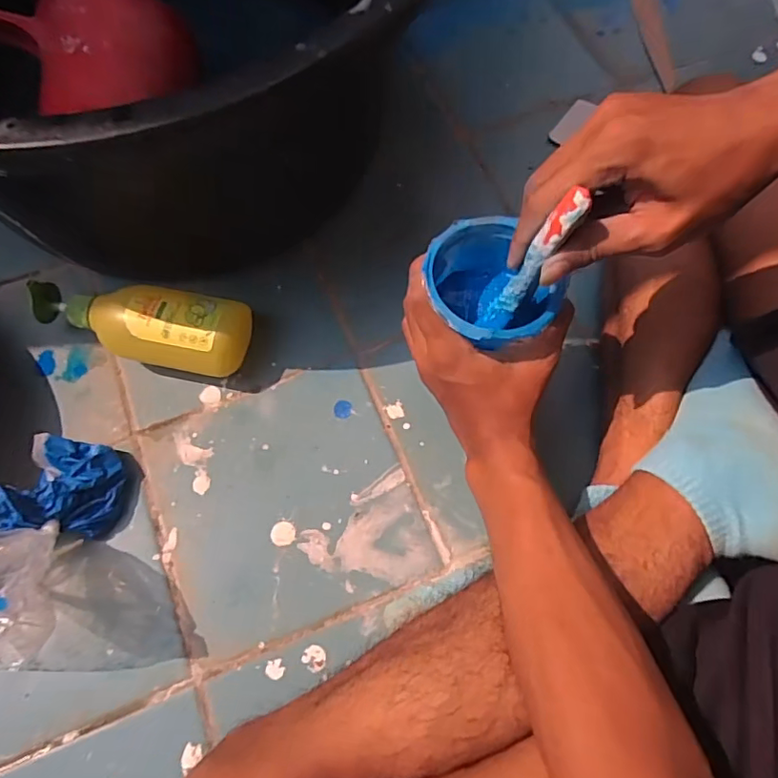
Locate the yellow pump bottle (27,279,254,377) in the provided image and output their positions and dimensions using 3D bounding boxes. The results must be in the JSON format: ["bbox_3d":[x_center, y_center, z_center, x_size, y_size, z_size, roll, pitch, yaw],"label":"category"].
[{"bbox_3d":[-0.213,-0.052,0.471,0.193,0.057,0.070,7,69,1],"label":"yellow pump bottle"}]

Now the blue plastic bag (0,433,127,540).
[{"bbox_3d":[-0.264,0.071,0.414,0.104,0.064,0.076,-2,69,-2],"label":"blue plastic bag"}]

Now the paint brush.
[{"bbox_3d":[0.079,-0.070,0.314,0.020,0.120,0.025,23,69,-3],"label":"paint brush"}]

